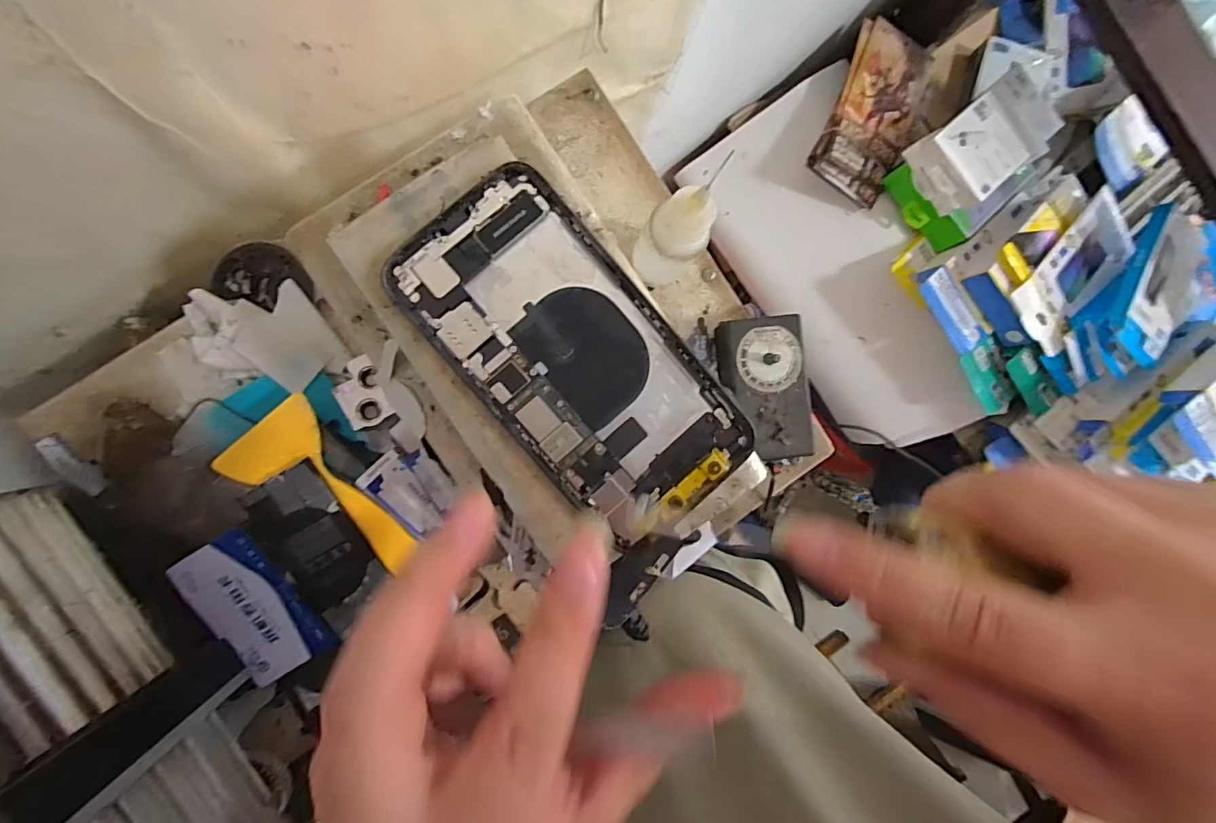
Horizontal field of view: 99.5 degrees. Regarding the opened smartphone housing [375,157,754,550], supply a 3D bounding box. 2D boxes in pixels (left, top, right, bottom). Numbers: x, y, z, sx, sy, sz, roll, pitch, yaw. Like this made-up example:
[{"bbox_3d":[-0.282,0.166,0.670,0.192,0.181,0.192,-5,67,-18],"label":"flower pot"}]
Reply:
[{"bbox_3d":[-0.013,-0.021,0.204,0.073,0.007,0.147,-40,93,-6],"label":"opened smartphone housing"}]

